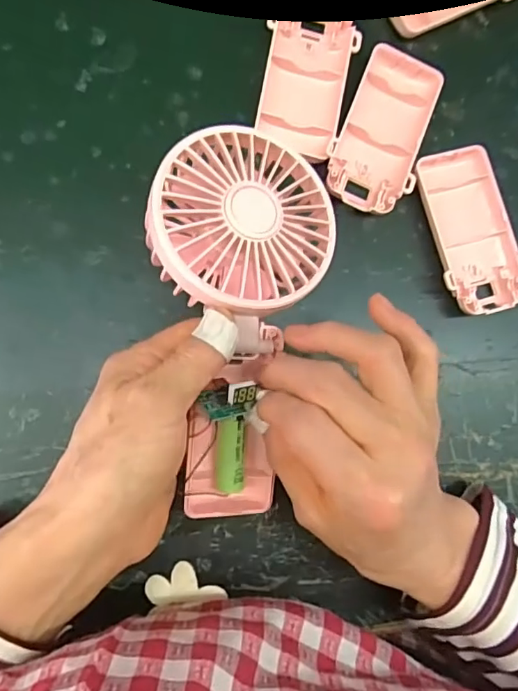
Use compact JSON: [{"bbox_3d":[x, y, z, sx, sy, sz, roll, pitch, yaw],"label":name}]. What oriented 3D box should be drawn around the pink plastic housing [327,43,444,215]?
[{"bbox_3d":[0.071,-0.123,0.310,0.048,0.015,0.097,20,83,-6],"label":"pink plastic housing"}]

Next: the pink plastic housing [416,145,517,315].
[{"bbox_3d":[0.122,-0.066,0.312,0.049,0.016,0.095,-15,88,-9],"label":"pink plastic housing"}]

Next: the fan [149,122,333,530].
[{"bbox_3d":[-0.011,-0.008,0.250,0.082,0.039,0.182,5,98,-8],"label":"fan"}]

